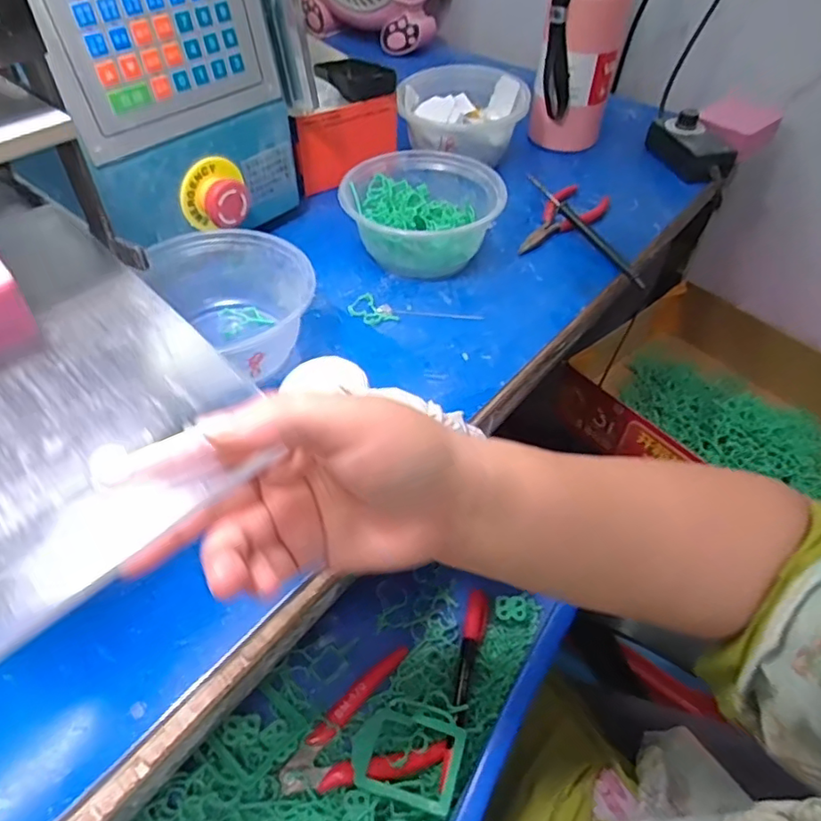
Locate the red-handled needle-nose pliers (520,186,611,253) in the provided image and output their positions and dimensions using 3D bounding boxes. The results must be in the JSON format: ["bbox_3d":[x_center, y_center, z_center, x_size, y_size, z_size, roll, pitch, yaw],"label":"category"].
[{"bbox_3d":[0.144,-0.179,0.554,0.048,0.016,0.129,29,54,21],"label":"red-handled needle-nose pliers"}]

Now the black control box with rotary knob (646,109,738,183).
[{"bbox_3d":[0.304,-0.287,0.632,0.042,0.052,0.095,-12,50,-13],"label":"black control box with rotary knob"}]

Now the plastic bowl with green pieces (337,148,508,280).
[{"bbox_3d":[0.012,-0.173,0.512,0.128,0.064,0.121,1,49,-1],"label":"plastic bowl with green pieces"}]

